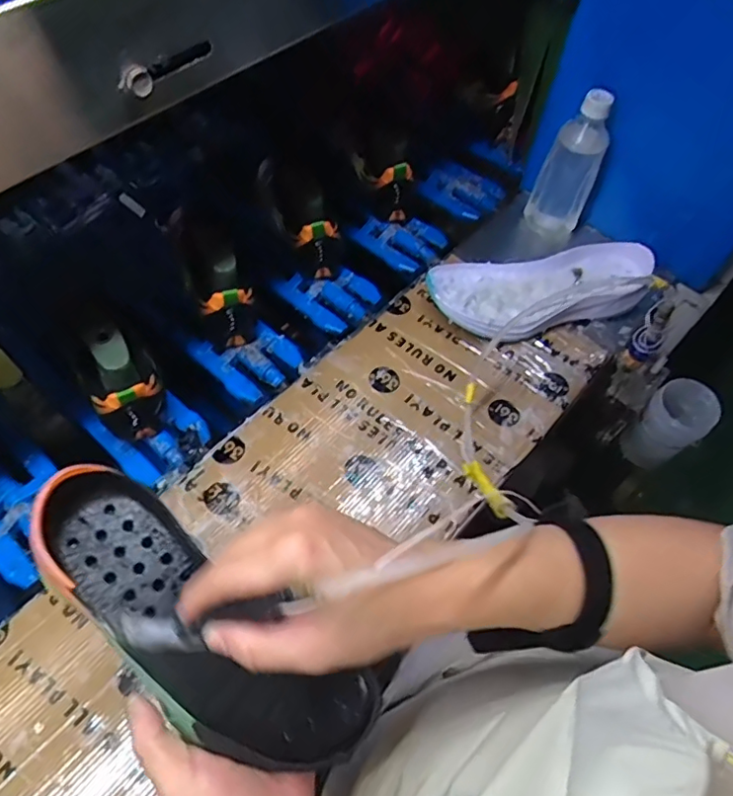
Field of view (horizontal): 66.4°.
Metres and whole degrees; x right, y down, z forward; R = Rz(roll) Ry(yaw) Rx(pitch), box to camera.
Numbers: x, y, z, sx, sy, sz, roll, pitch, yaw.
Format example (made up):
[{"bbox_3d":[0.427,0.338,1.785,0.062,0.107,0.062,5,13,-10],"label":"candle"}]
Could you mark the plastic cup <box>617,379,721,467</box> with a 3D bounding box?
[{"bbox_3d":[0.392,0.034,0.724,0.079,0.109,0.074,-37,67,-21],"label":"plastic cup"}]

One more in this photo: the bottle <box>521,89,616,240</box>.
[{"bbox_3d":[0.252,-0.286,0.691,0.069,0.176,0.053,22,61,11],"label":"bottle"}]

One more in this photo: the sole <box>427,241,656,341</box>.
[{"bbox_3d":[0.205,-0.131,0.661,0.269,0.041,0.107,-14,61,-10],"label":"sole"}]

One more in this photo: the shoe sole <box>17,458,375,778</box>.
[{"bbox_3d":[-0.107,0.143,0.358,0.250,0.040,0.090,42,66,2],"label":"shoe sole"}]

